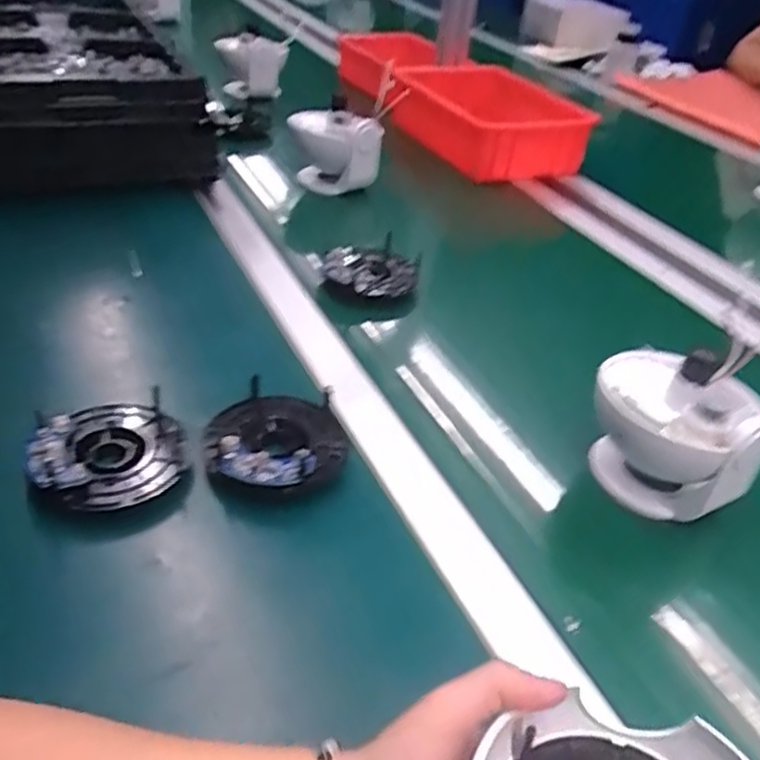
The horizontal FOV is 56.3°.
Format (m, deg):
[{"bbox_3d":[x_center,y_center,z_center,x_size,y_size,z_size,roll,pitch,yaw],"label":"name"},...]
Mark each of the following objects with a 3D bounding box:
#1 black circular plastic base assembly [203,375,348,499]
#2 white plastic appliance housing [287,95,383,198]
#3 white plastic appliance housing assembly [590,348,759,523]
[{"bbox_3d":[-0.075,0.043,0.513,0.098,0.026,0.102,4,39,-3],"label":"black circular plastic base assembly"},{"bbox_3d":[-0.057,-0.293,0.920,0.115,0.108,0.070,1,39,-8],"label":"white plastic appliance housing"},{"bbox_3d":[0.220,0.030,0.524,0.117,0.107,0.101,26,42,22],"label":"white plastic appliance housing assembly"}]

